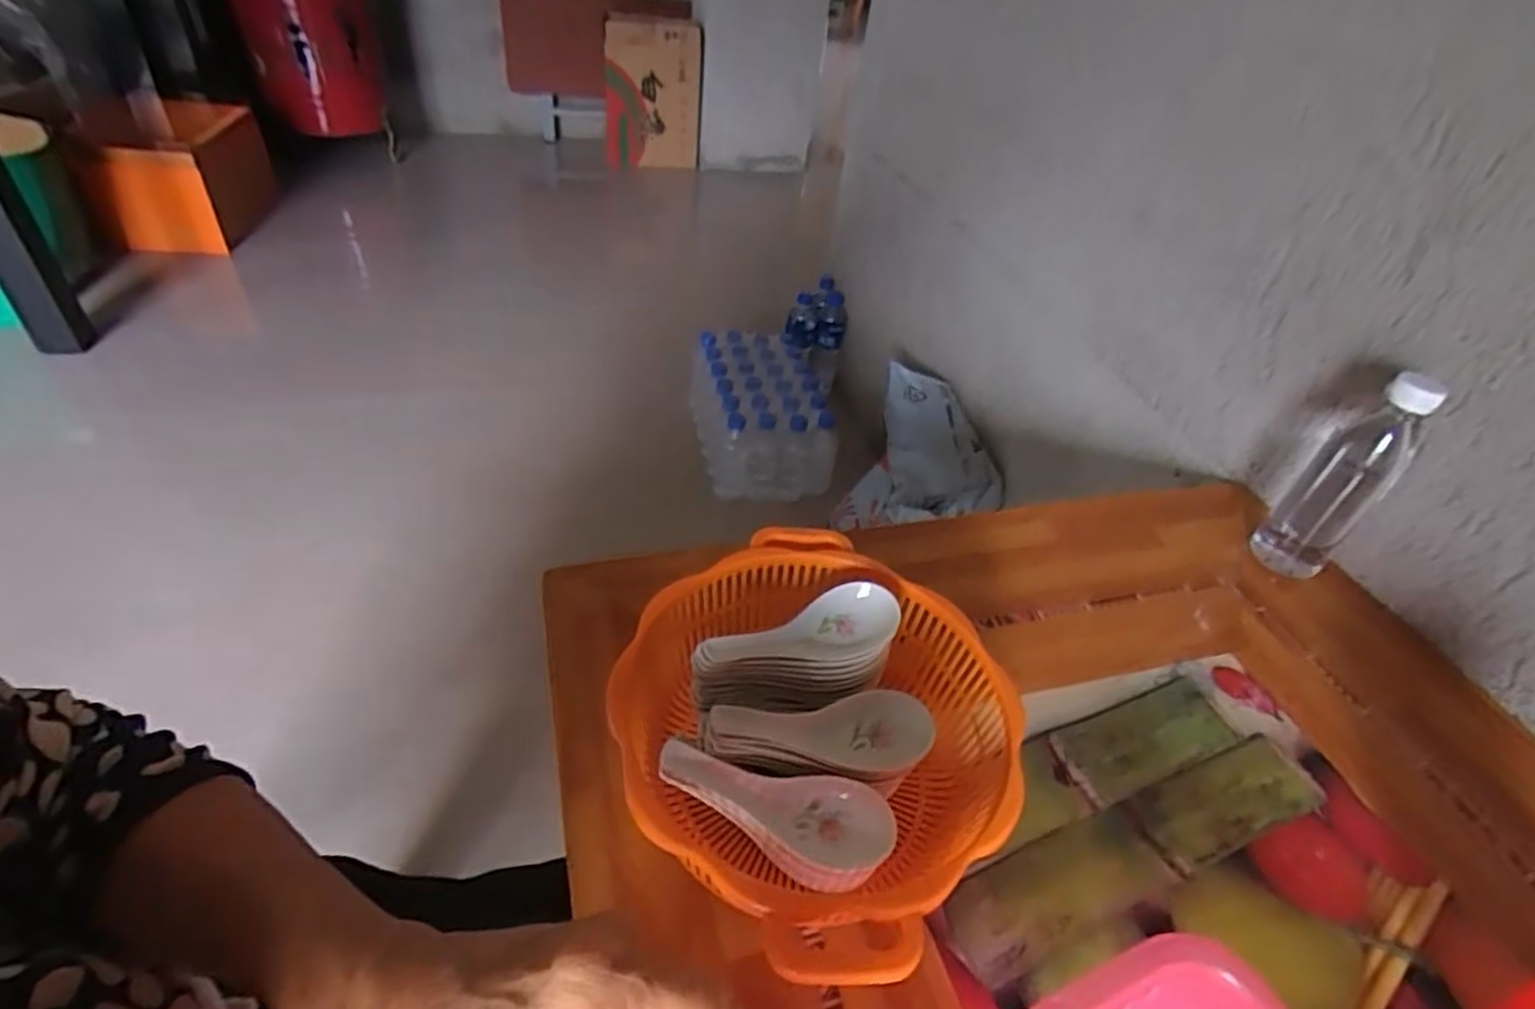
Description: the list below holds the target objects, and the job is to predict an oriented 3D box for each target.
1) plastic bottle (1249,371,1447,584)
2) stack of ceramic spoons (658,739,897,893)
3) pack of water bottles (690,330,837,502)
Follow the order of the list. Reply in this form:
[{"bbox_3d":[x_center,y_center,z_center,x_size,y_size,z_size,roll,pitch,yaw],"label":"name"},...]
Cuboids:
[{"bbox_3d":[0.471,-0.023,0.605,0.054,0.181,0.049,31,46,25],"label":"plastic bottle"},{"bbox_3d":[0.002,0.158,0.381,0.125,0.029,0.049,23,40,-8],"label":"stack of ceramic spoons"},{"bbox_3d":[-0.018,-0.173,1.456,0.226,0.184,0.334,-5,43,-15],"label":"pack of water bottles"}]

